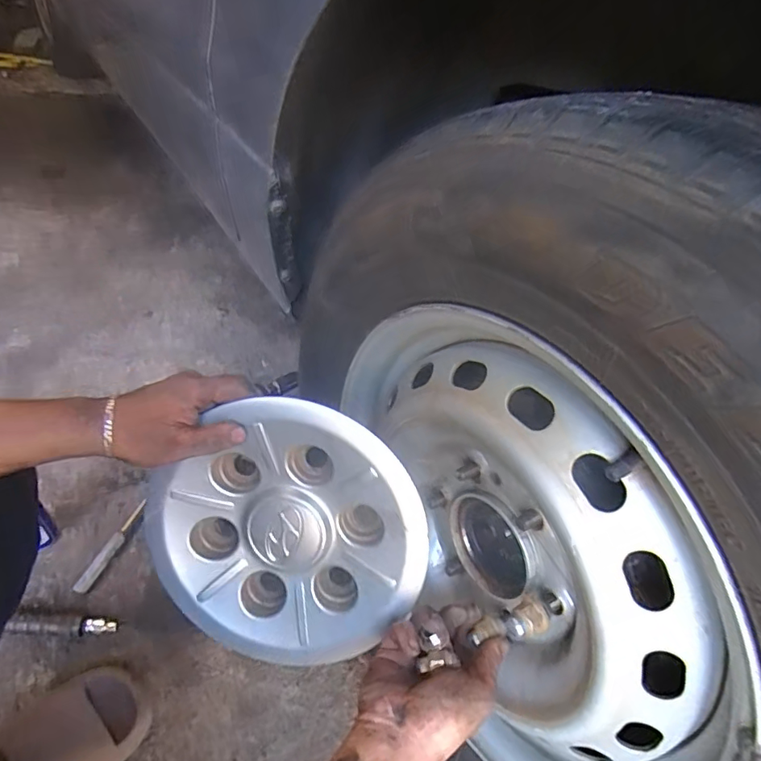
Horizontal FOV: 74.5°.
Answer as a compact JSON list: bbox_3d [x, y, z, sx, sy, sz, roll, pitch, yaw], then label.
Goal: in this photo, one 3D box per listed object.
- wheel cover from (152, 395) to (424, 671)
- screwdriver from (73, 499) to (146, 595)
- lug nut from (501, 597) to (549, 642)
[{"bbox_3d":[-0.083,0.141,0.457,0.225,0.251,0.034,47,14,-3],"label":"wheel cover"},{"bbox_3d":[-0.425,0.260,0.791,0.022,0.018,0.154,18,43,7],"label":"screwdriver"},{"bbox_3d":[0.109,0.181,0.377,0.031,0.017,0.023,-8,45,-17],"label":"lug nut"}]

